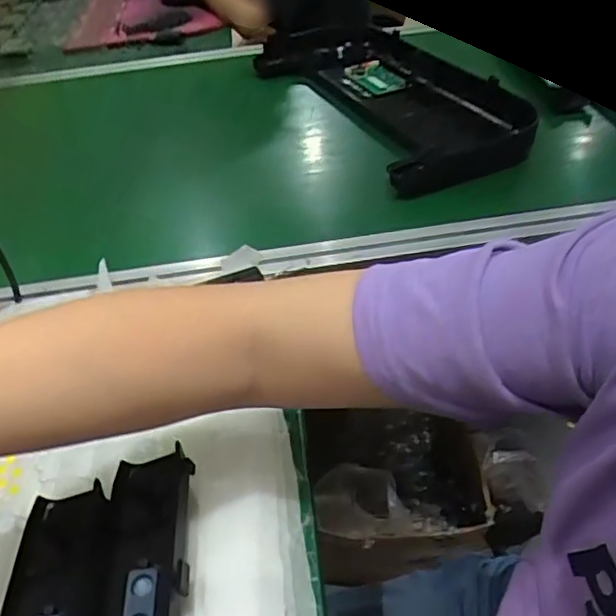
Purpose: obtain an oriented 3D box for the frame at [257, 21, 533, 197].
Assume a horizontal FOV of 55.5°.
[{"bbox_3d":[0.103,-0.295,0.791,0.189,0.068,0.486,-20,43,-14],"label":"frame"}]

